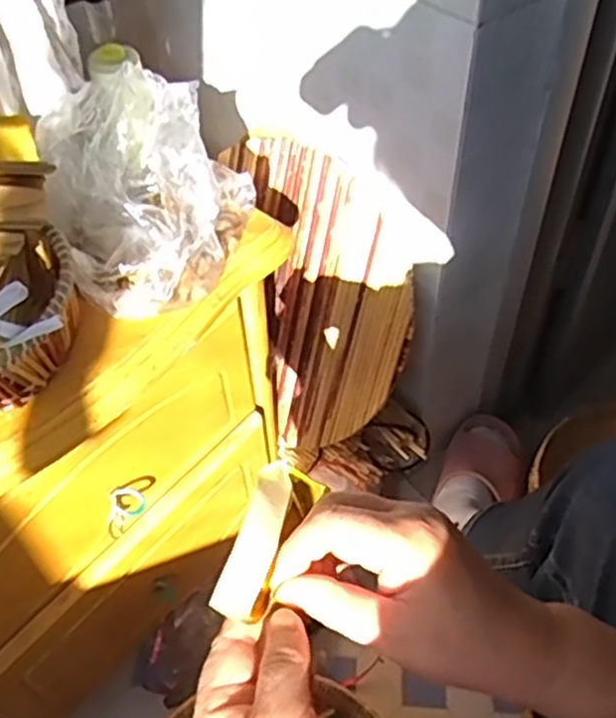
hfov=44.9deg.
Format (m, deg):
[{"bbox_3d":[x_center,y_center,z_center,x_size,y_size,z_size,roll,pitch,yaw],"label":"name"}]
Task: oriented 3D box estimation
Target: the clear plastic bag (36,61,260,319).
[{"bbox_3d":[-0.123,-0.139,0.599,0.146,0.114,0.177,-9,48,-6],"label":"clear plastic bag"}]

